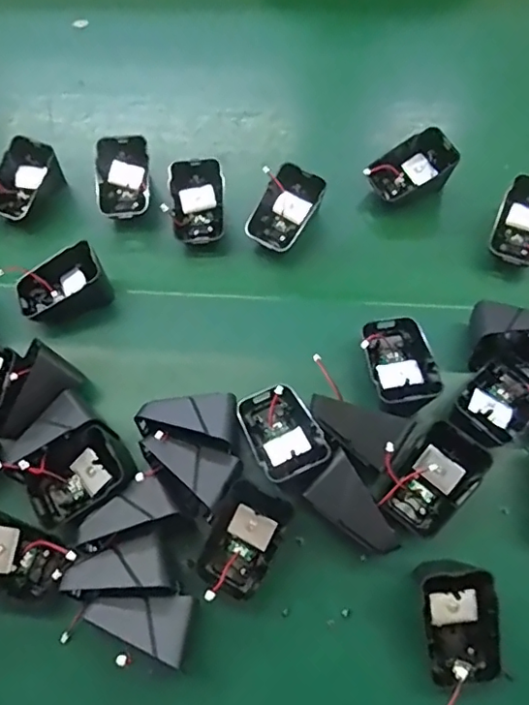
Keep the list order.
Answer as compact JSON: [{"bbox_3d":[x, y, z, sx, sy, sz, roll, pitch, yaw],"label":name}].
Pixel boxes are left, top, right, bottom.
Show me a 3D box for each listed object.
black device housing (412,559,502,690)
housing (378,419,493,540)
[{"bbox_3d":[0.116,0.160,0.322,0.042,0.040,0.067,-4,66,0],"label":"black device housing"},{"bbox_3d":[0.107,0.082,0.351,0.051,0.042,0.063,38,72,17],"label":"housing"}]

